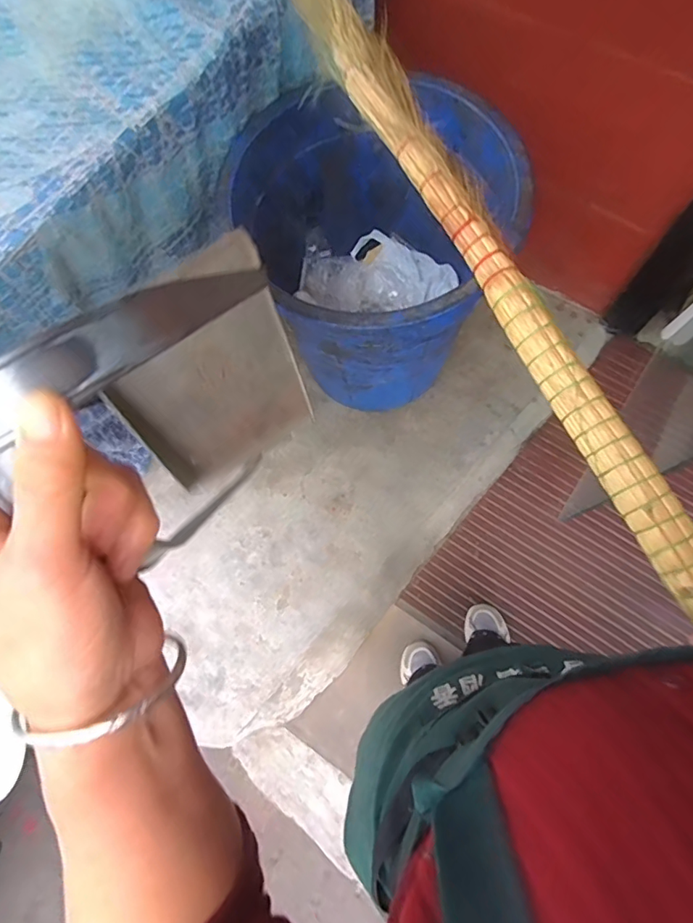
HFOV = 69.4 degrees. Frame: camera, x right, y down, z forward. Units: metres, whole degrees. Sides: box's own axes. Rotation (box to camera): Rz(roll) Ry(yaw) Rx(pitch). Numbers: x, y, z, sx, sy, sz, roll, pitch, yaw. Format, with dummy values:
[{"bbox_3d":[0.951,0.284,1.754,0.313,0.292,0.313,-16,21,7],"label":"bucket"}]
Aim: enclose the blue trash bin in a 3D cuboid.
[{"bbox_3d":[0.060,-0.422,1.054,0.465,0.462,0.494,-1,73,5],"label":"blue trash bin"}]

